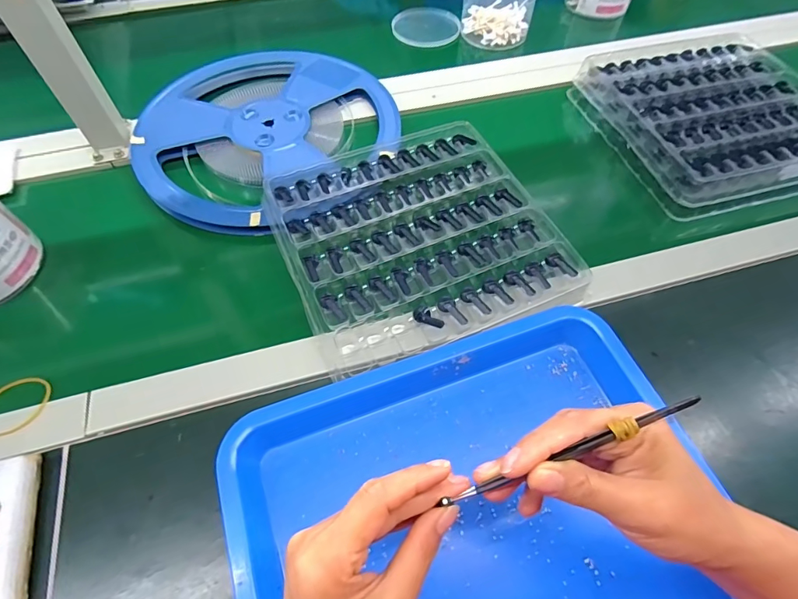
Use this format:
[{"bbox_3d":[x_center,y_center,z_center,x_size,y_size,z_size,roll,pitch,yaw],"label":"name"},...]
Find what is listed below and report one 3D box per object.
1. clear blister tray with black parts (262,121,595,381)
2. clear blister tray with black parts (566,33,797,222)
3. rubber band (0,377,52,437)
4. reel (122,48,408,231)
[{"bbox_3d":[0.013,-0.073,0.448,0.257,0.027,0.267,-19,60,-11],"label":"clear blister tray with black parts"},{"bbox_3d":[0.394,-0.233,0.553,0.255,0.052,0.259,-15,59,-9],"label":"clear blister tray with black parts"},{"bbox_3d":[-0.330,0.091,0.372,0.060,0.006,0.054,-37,59,-23],"label":"rubber band"},{"bbox_3d":[-0.176,-0.219,0.562,0.298,0.039,0.322,37,65,21],"label":"reel"}]

